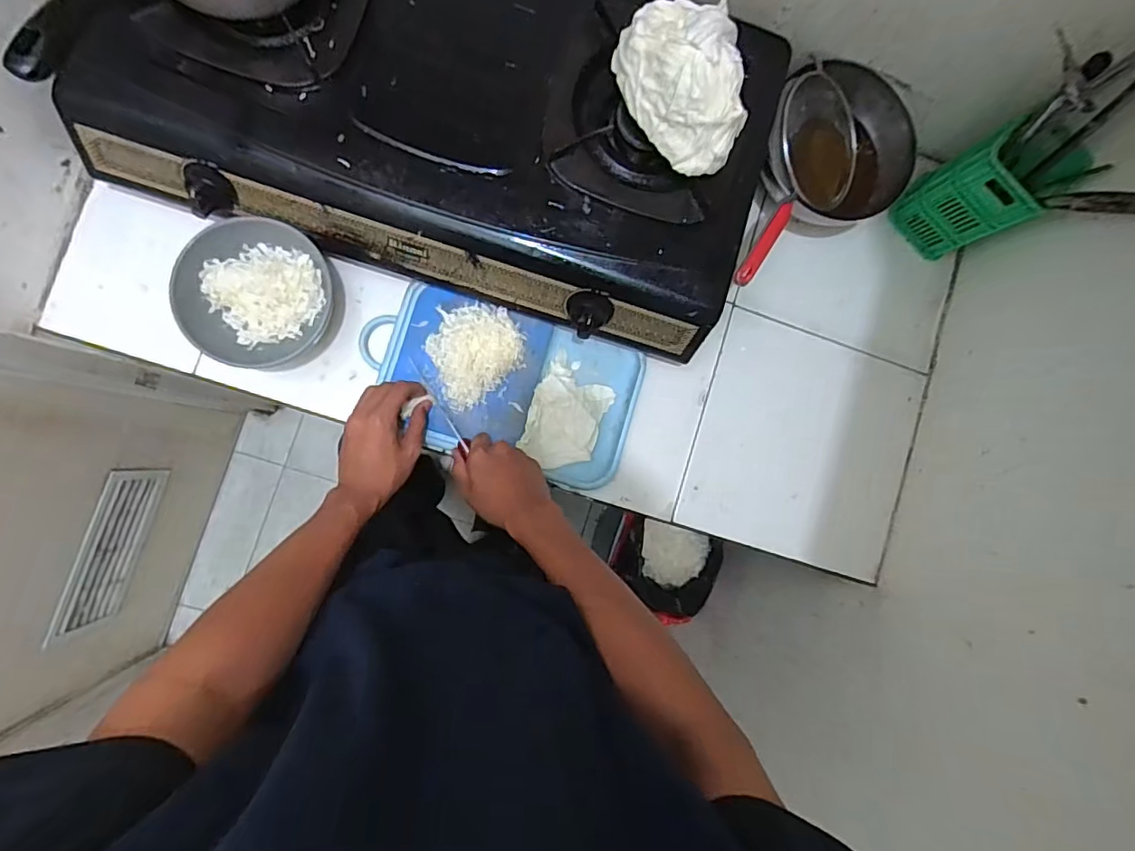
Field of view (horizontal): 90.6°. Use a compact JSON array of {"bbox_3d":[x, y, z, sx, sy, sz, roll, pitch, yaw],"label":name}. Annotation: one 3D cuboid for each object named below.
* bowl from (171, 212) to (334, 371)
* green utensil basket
[{"bbox_3d":[-0.347,-0.145,0.630,0.139,0.062,0.157,22,85,-6],"label":"bowl"},{"bbox_3d":[0.504,-0.287,0.689,0.104,0.167,0.095,-39,93,-7],"label":"green utensil basket"}]

